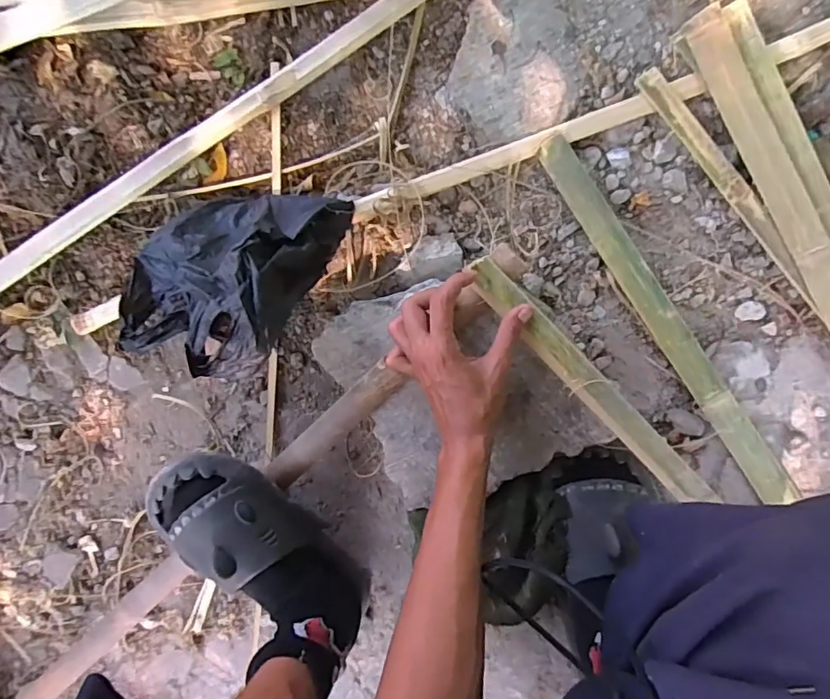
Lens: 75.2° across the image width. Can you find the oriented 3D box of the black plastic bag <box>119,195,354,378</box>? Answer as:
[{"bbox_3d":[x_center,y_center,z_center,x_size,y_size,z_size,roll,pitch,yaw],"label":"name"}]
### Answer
[{"bbox_3d":[-0.192,-0.086,0.549,0.180,0.165,0.197,20,97,2],"label":"black plastic bag"}]

